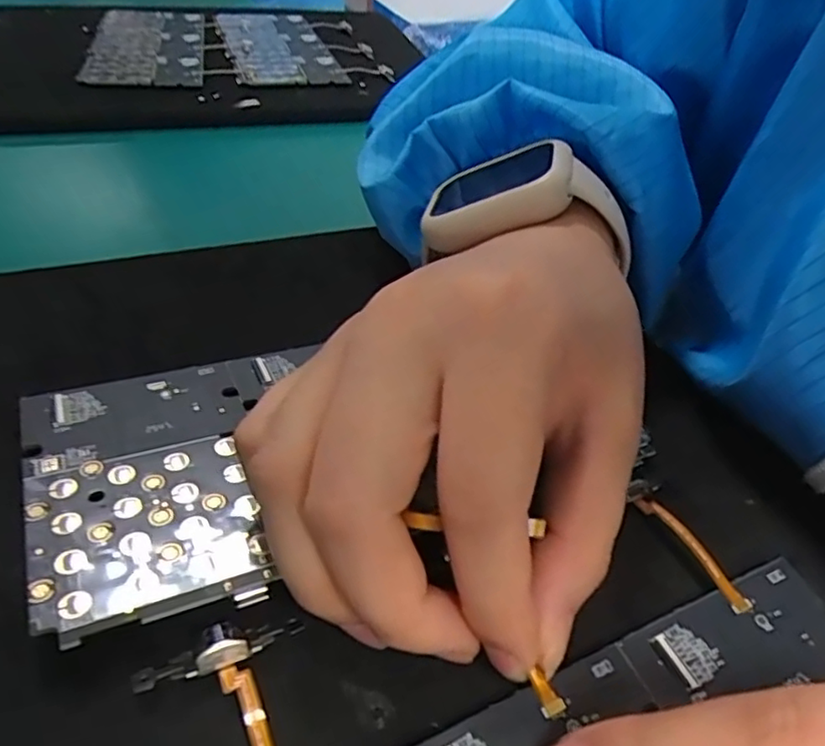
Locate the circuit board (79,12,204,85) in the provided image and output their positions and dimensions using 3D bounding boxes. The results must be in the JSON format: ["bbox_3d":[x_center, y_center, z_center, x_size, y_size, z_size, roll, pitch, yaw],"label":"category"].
[{"bbox_3d":[-0.203,-0.255,0.492,0.080,0.010,0.157,-5,44,-12],"label":"circuit board"}]

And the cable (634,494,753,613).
[{"bbox_3d":[0.071,0.045,0.163,0.005,0.004,0.035,-19,48,-25],"label":"cable"}]

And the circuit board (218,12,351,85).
[{"bbox_3d":[-0.112,-0.270,0.521,0.078,0.007,0.171,-11,45,-19],"label":"circuit board"}]

